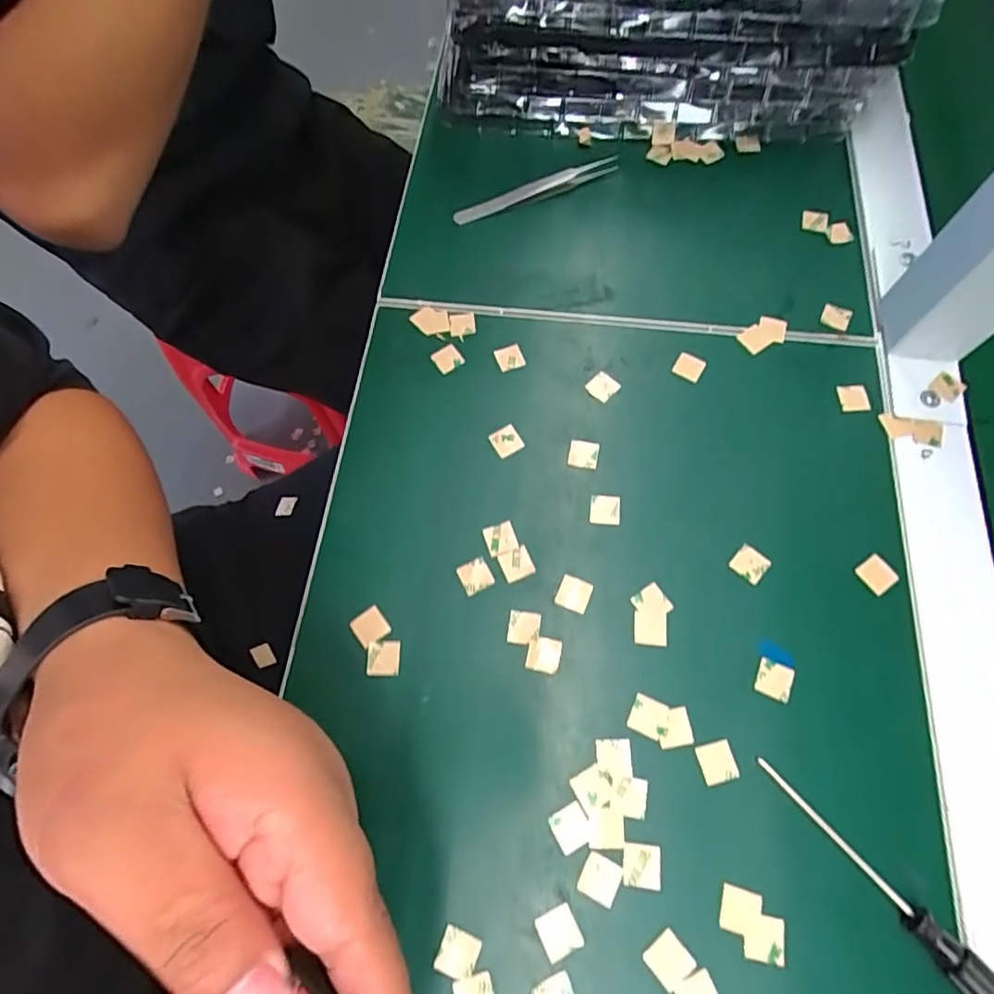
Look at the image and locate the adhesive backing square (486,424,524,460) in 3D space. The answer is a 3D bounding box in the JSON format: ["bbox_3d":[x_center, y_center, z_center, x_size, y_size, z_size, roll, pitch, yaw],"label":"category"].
[{"bbox_3d":[0.005,-0.031,0.316,0.015,0.004,0.016,-31,83,-7],"label":"adhesive backing square"}]

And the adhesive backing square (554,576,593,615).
[{"bbox_3d":[0.038,0.049,0.284,0.016,0.004,0.016,21,73,5],"label":"adhesive backing square"}]

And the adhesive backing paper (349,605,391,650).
[{"bbox_3d":[-0.063,0.065,0.281,0.016,0.004,0.016,-37,73,-8],"label":"adhesive backing paper"}]

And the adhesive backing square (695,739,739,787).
[{"bbox_3d":[0.098,0.119,0.253,0.016,0.004,0.016,-15,72,-2],"label":"adhesive backing square"}]

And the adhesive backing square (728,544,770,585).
[{"bbox_3d":[0.128,0.034,0.286,0.016,0.004,0.015,37,82,12],"label":"adhesive backing square"}]

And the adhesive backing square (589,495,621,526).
[{"bbox_3d":[0.057,0.007,0.300,0.016,0.004,0.017,4,73,7],"label":"adhesive backing square"}]

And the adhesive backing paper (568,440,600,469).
[{"bbox_3d":[0.048,-0.023,0.312,0.015,0.004,0.015,11,77,5],"label":"adhesive backing paper"}]

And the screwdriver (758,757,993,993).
[{"bbox_3d":[0.161,0.161,0.226,0.014,0.016,0.129,-38,72,-12],"label":"screwdriver"}]

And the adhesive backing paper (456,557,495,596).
[{"bbox_3d":[-0.011,0.040,0.287,0.016,0.004,0.016,-28,70,-9],"label":"adhesive backing paper"}]

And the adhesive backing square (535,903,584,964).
[{"bbox_3d":[0.025,0.179,0.232,0.016,0.004,0.016,-24,70,-11],"label":"adhesive backing square"}]

